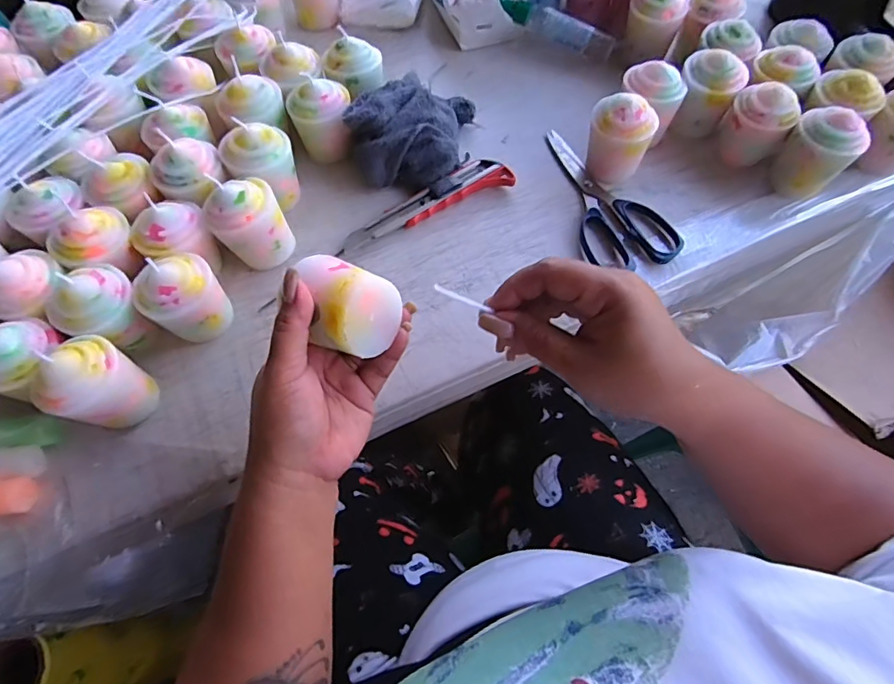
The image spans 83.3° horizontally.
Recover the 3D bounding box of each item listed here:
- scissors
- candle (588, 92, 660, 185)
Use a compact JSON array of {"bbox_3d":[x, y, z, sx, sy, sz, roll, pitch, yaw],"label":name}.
[{"bbox_3d":[0.157,-0.143,0.474,0.086,0.011,0.171,-7,65,-3],"label":"scissors"},{"bbox_3d":[0.155,-0.184,0.459,0.056,0.068,0.050,27,68,12],"label":"candle"}]

